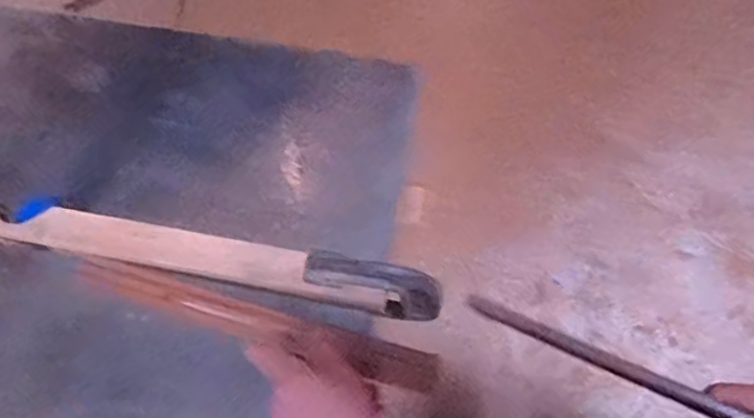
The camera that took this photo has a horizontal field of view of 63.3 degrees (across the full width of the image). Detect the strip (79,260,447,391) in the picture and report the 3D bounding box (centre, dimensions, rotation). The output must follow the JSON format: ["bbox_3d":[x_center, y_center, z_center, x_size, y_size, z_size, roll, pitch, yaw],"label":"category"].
[{"bbox_3d":[-0.106,0.092,0.504,0.313,0.026,0.031,13,77,12],"label":"strip"}]

